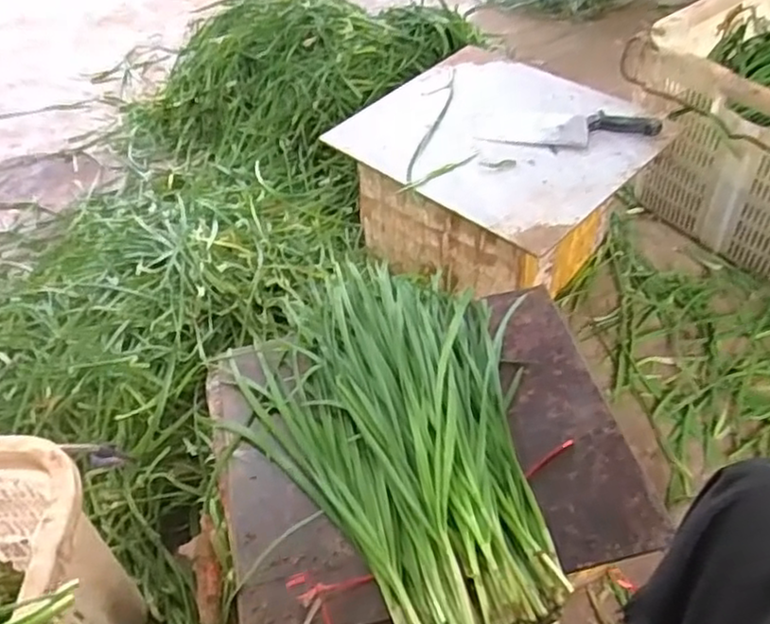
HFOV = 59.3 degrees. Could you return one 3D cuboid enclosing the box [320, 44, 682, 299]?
[{"bbox_3d":[0.200,-0.214,1.197,0.412,0.279,0.447,-36,55,-24],"label":"box"}]

